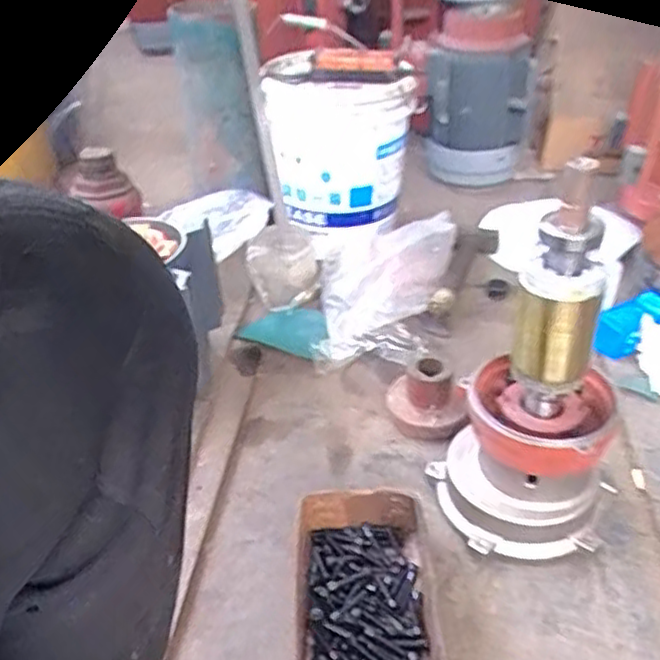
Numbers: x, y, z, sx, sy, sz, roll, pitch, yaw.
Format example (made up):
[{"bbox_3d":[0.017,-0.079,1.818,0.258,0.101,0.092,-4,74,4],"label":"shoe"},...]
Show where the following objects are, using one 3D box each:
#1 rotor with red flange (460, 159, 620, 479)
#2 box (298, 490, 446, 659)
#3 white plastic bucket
[{"bbox_3d":[0.229,0.003,0.713,0.149,0.284,0.130,15,39,23],"label":"rotor with red flange"},{"bbox_3d":[0.037,0.282,0.727,0.140,0.065,0.241,1,35,0],"label":"box"},{"bbox_3d":[0.014,-0.342,1.288,0.255,0.292,0.230,-3,35,-1],"label":"white plastic bucket"}]

